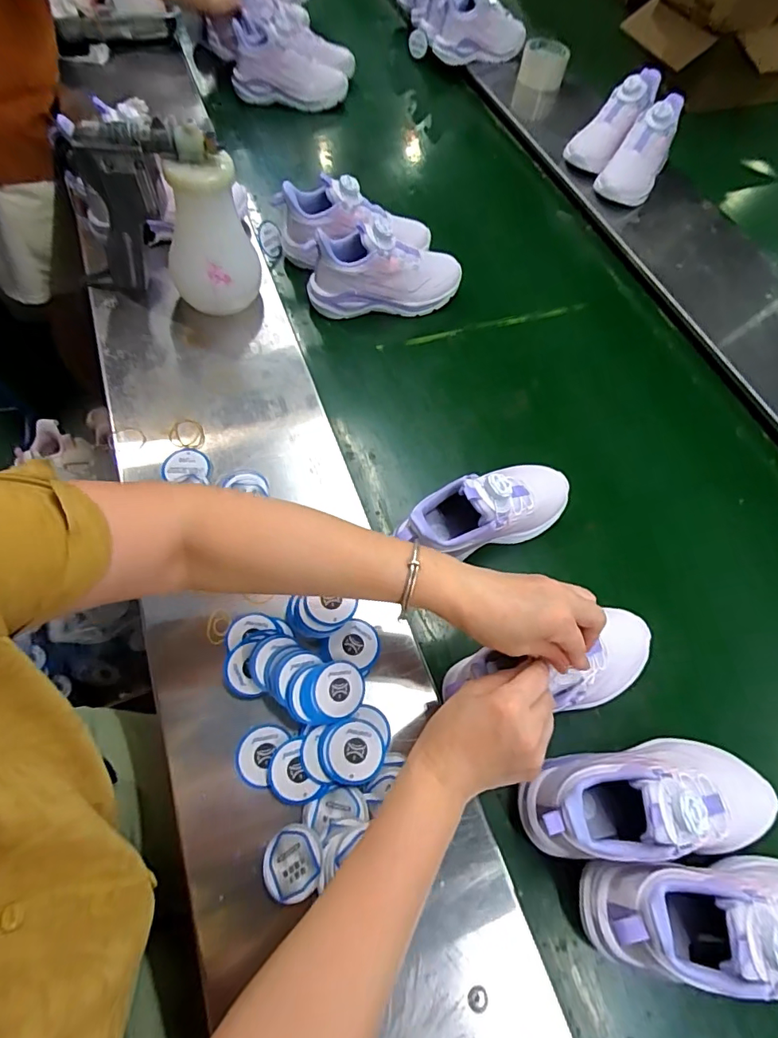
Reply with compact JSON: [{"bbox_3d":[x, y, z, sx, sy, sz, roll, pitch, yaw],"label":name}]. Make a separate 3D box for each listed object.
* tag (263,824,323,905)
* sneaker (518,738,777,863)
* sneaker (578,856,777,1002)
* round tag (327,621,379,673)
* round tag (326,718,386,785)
[{"bbox_3d":[-0.074,0.266,0.379,0.046,0.004,0.048,-14,51,5],"label":"tag"},{"bbox_3d":[0.226,0.233,0.414,0.219,0.111,0.093,1,63,-3],"label":"sneaker"},{"bbox_3d":[0.266,0.308,0.373,0.214,0.113,0.071,2,63,-2],"label":"sneaker"},{"bbox_3d":[-0.032,0.115,0.456,0.047,0.012,0.047,6,65,-13],"label":"round tag"},{"bbox_3d":[-0.028,0.197,0.418,0.047,0.005,0.048,1,63,-3],"label":"round tag"}]

